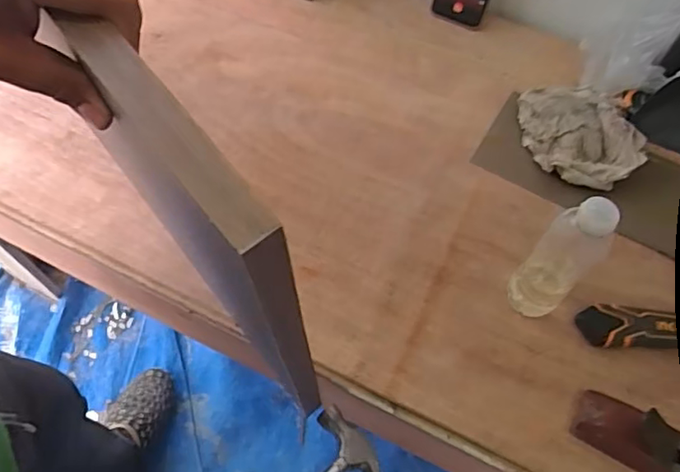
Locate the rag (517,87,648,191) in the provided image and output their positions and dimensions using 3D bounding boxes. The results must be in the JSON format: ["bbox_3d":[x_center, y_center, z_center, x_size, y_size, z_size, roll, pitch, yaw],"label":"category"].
[{"bbox_3d":[0.300,-0.135,0.734,0.125,0.049,0.168,-4,63,-4],"label":"rag"}]

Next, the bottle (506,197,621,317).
[{"bbox_3d":[0.215,0.024,0.568,0.052,0.183,0.047,37,67,16],"label":"bottle"}]

